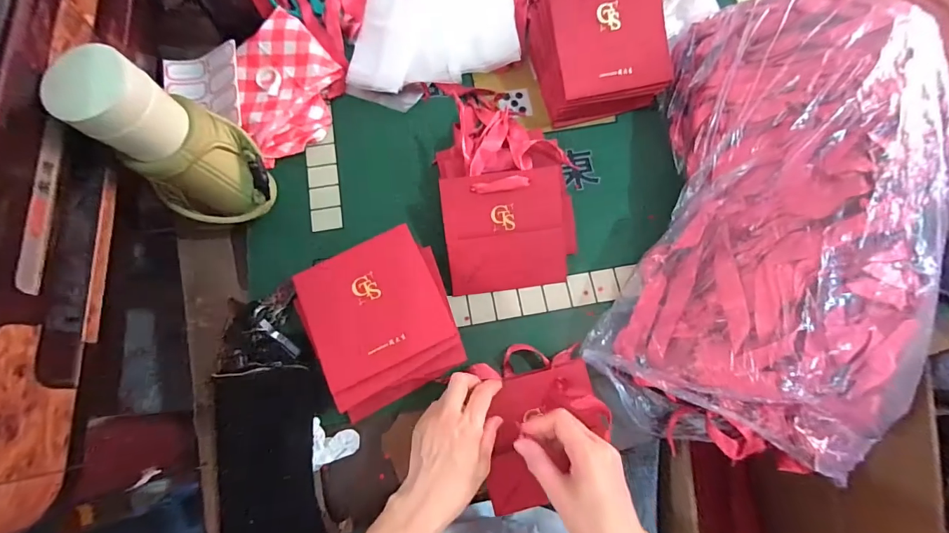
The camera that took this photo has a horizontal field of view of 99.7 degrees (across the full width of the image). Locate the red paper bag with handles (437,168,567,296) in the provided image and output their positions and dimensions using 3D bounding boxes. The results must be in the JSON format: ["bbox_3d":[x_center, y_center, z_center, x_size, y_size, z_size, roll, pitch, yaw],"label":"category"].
[{"bbox_3d":[0.037,-0.040,0.476,0.139,0.006,0.139,-7,104,-3],"label":"red paper bag with handles"}]

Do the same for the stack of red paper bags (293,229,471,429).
[{"bbox_3d":[-0.101,0.058,0.451,0.152,0.050,0.165,-26,77,-7],"label":"stack of red paper bags"}]

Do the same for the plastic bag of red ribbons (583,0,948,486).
[{"bbox_3d":[0.321,-0.058,0.437,0.292,0.150,0.512,13,76,3],"label":"plastic bag of red ribbons"}]

